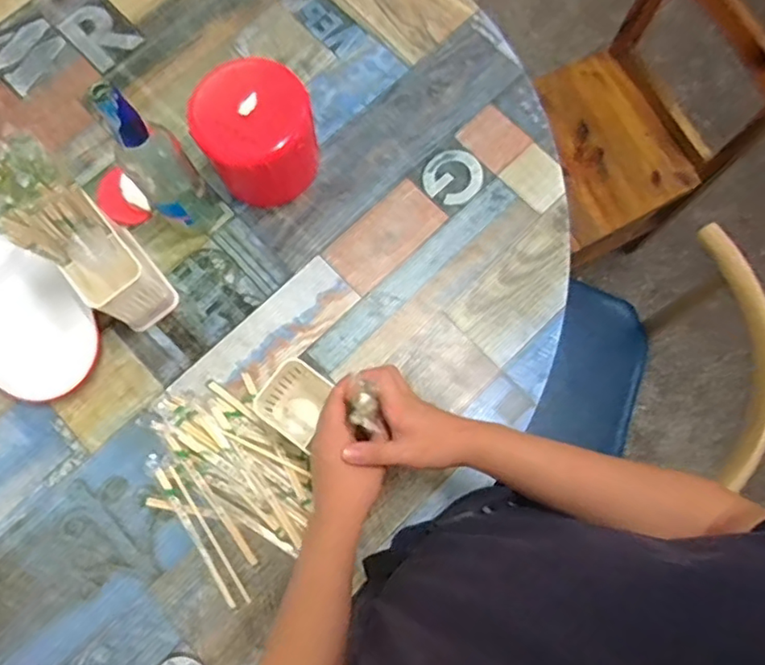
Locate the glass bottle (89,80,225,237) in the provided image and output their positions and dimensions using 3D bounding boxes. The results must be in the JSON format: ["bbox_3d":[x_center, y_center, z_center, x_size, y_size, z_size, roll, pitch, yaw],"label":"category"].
[{"bbox_3d":[-0.264,-0.201,0.702,0.077,0.281,0.065,-39,80,-7],"label":"glass bottle"}]

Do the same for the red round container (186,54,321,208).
[{"bbox_3d":[-0.163,-0.259,0.789,0.146,0.134,0.154,0,78,1],"label":"red round container"}]

